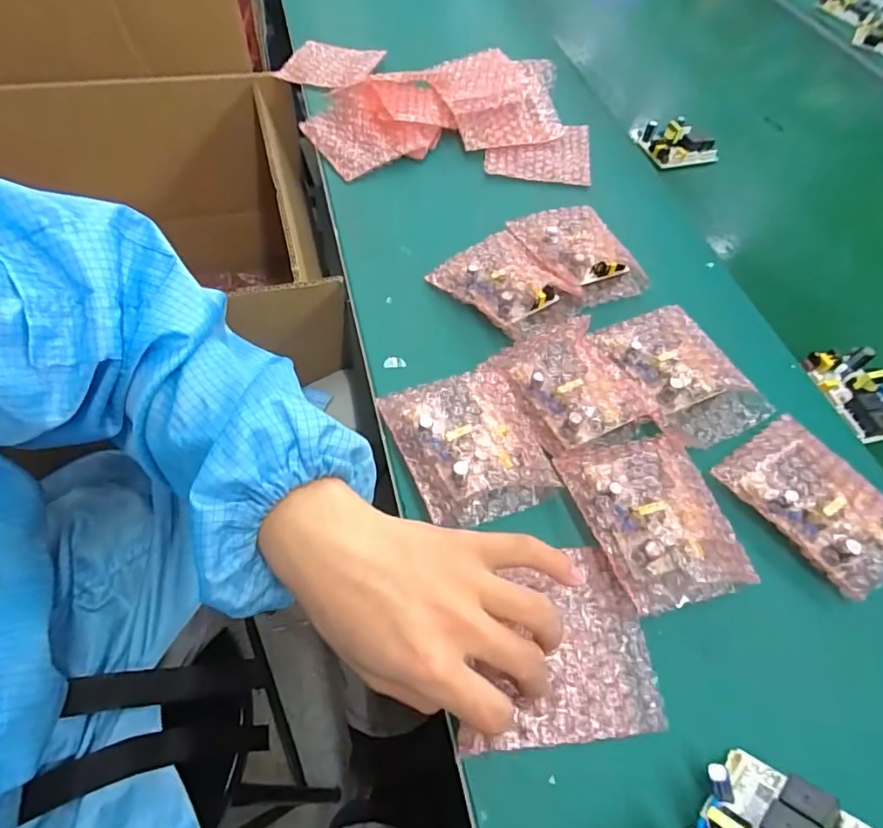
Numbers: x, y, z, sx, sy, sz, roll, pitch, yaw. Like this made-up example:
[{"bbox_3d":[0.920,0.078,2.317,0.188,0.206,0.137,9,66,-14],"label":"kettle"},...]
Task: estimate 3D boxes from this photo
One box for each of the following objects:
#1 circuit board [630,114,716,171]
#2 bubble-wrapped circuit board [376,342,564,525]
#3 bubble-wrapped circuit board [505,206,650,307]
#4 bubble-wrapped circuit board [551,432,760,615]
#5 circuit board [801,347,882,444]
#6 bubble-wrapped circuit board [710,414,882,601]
[{"bbox_3d":[0.277,-0.318,0.618,0.089,0.031,0.060,-12,59,-13],"label":"circuit board"},{"bbox_3d":[0.022,0.012,0.362,0.099,0.028,0.114,-17,60,-15],"label":"bubble-wrapped circuit board"},{"bbox_3d":[0.124,-0.149,0.473,0.080,0.034,0.107,-18,60,-16],"label":"bubble-wrapped circuit board"},{"bbox_3d":[0.139,0.062,0.335,0.092,0.040,0.109,-10,58,-11],"label":"bubble-wrapped circuit board"},{"bbox_3d":[0.342,-0.019,0.427,0.061,0.022,0.080,-11,59,-12],"label":"circuit board"},{"bbox_3d":[0.253,0.055,0.352,0.085,0.030,0.110,-33,65,-23],"label":"bubble-wrapped circuit board"}]

